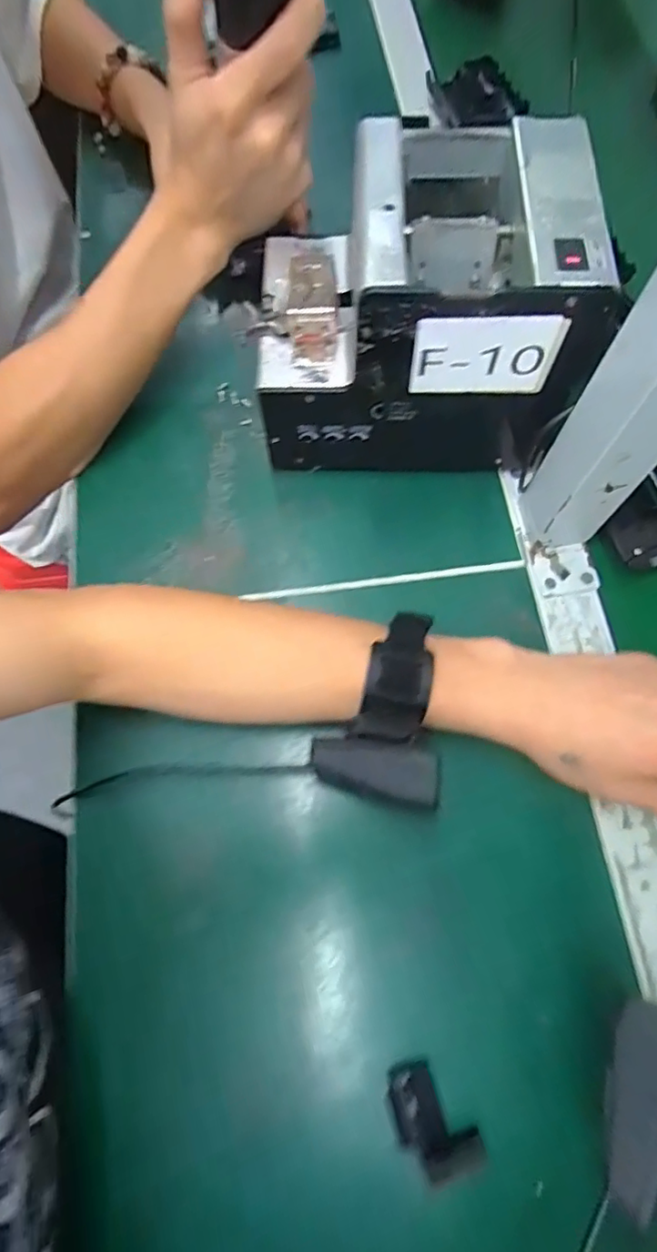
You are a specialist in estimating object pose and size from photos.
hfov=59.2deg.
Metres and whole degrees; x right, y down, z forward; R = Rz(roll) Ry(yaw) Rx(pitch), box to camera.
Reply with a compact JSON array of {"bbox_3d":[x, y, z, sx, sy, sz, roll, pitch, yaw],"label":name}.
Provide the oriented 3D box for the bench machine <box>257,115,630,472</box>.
[{"bbox_3d":[0.050,-0.188,0.359,0.176,0.158,0.135,7,70,2],"label":"bench machine"}]

